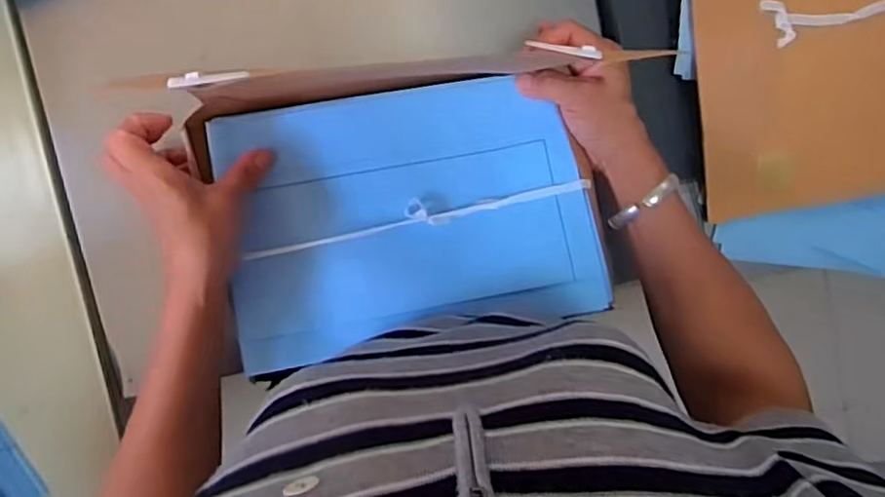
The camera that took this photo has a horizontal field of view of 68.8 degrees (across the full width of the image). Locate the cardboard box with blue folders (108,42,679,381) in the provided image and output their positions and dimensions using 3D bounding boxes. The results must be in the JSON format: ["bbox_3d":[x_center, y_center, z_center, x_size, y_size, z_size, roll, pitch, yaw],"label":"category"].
[{"bbox_3d":[-0.030,-0.042,0.539,0.309,0.077,0.251,-4,95,-5],"label":"cardboard box with blue folders"}]

